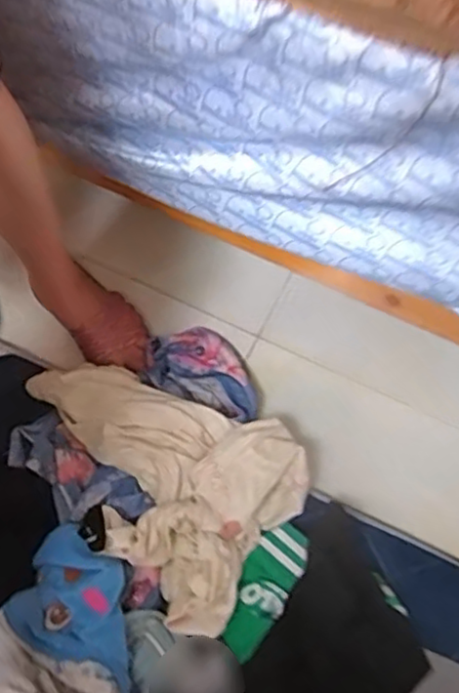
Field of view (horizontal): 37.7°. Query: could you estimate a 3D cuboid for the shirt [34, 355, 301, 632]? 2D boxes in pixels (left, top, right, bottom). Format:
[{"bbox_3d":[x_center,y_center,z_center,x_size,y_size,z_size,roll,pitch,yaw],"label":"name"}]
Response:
[{"bbox_3d":[-0.074,0.120,0.754,0.334,0.066,0.227,42,75,15],"label":"shirt"}]

